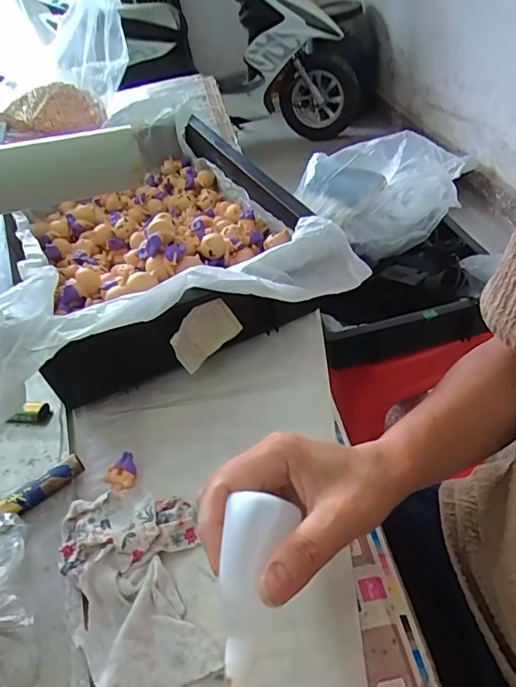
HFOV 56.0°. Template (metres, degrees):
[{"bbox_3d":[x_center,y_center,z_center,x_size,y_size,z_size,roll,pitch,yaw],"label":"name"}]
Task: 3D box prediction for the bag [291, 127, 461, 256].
[{"bbox_3d":[0.211,-0.254,0.840,0.270,0.163,0.126,-19,42,-9],"label":"bag"}]

